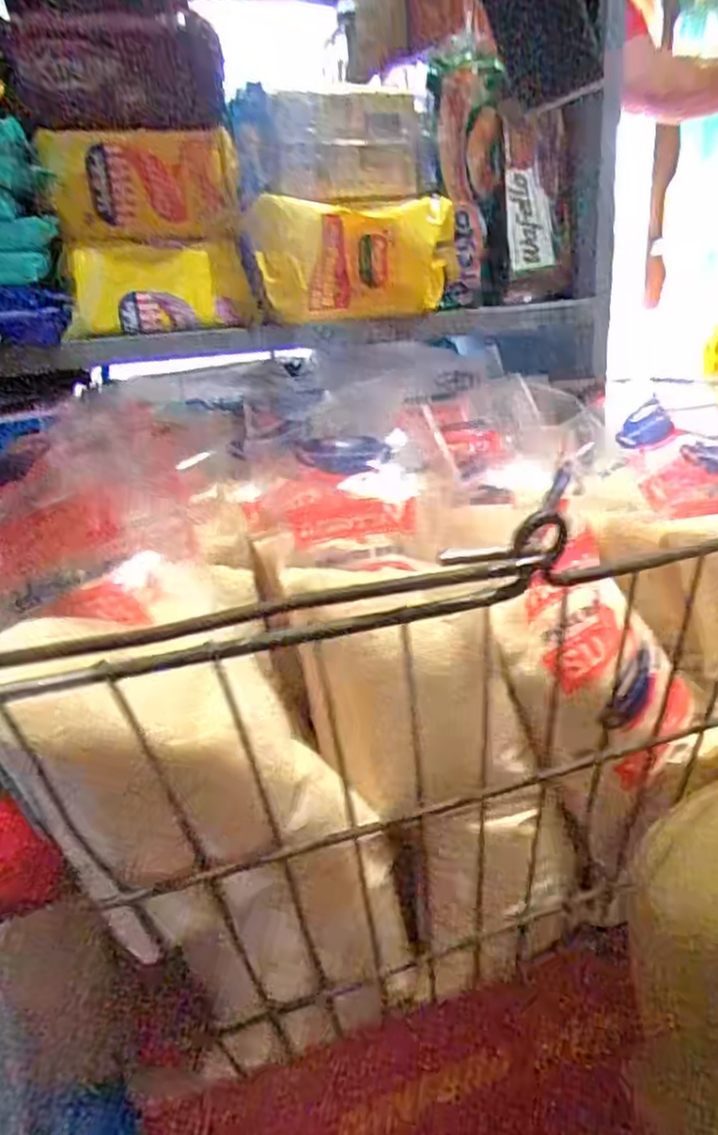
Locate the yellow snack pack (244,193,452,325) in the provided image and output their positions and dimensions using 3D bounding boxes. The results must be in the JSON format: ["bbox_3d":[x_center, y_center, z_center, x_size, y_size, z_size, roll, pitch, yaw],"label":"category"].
[{"bbox_3d":[-0.003,-0.195,0.449,0.131,0.071,0.015,-11,33,-19],"label":"yellow snack pack"}]

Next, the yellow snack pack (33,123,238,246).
[{"bbox_3d":[-0.125,-0.223,0.414,0.104,0.053,0.023,-8,21,-10],"label":"yellow snack pack"}]

